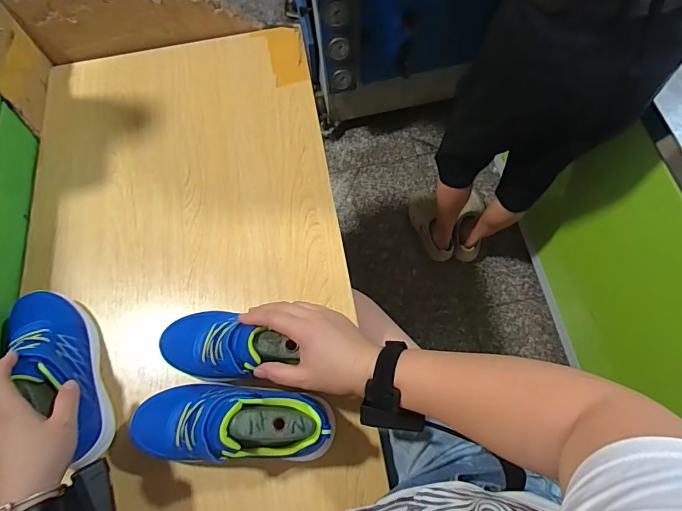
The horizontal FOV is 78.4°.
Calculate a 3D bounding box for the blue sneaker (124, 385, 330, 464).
[{"bbox_3d":[-0.127,0.190,0.465,0.231,0.100,0.085,4,68,5],"label":"blue sneaker"}]

